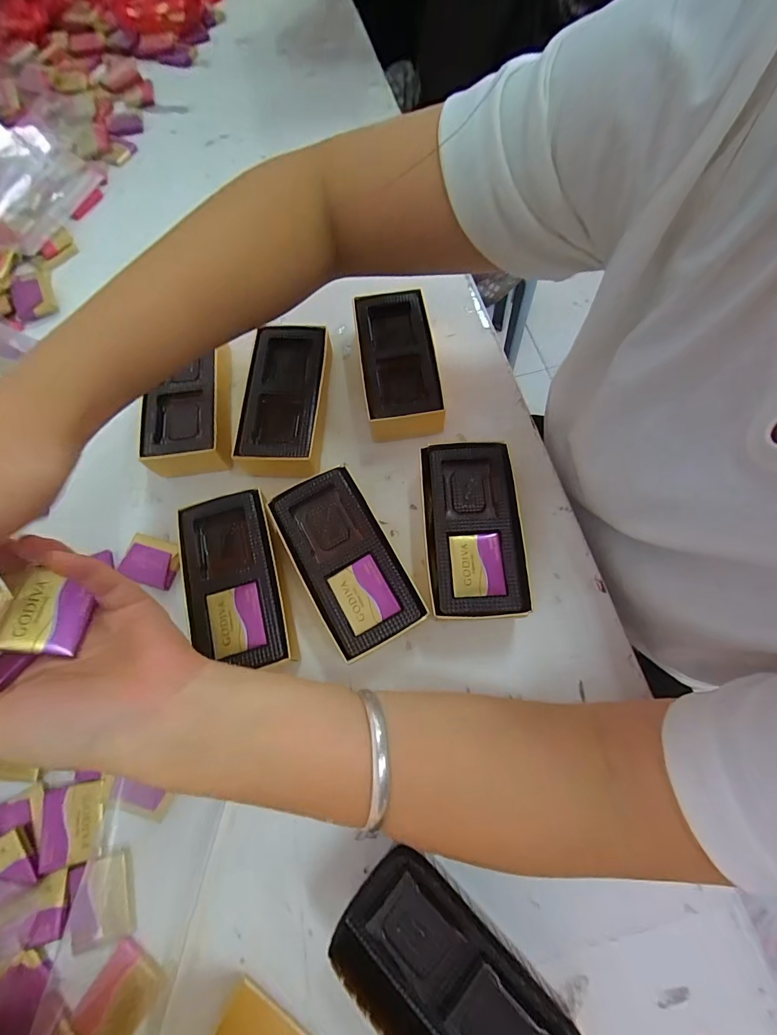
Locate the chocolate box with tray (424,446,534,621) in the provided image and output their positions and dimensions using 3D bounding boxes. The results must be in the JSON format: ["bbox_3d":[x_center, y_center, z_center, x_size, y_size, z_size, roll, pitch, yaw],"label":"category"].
[{"bbox_3d":[0.054,0.009,0.270,0.060,0.032,0.114,-3,71,1],"label":"chocolate box with tray"}]

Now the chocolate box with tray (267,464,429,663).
[{"bbox_3d":[-0.028,0.028,0.264,0.058,0.034,0.114,-28,73,-7],"label":"chocolate box with tray"}]

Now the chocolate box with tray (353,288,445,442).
[{"bbox_3d":[0.006,-0.119,0.315,0.056,0.033,0.110,-10,71,-1],"label":"chocolate box with tray"}]

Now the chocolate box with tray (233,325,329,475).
[{"bbox_3d":[-0.077,-0.084,0.304,0.055,0.032,0.120,4,72,4],"label":"chocolate box with tray"}]

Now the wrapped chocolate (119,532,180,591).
[{"bbox_3d":[-0.166,0.030,0.282,0.040,0.006,0.032,16,73,8],"label":"wrapped chocolate"}]

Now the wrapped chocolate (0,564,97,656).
[{"bbox_3d":[-0.163,0.046,0.193,0.029,0.008,0.034,19,69,-27],"label":"wrapped chocolate"}]

